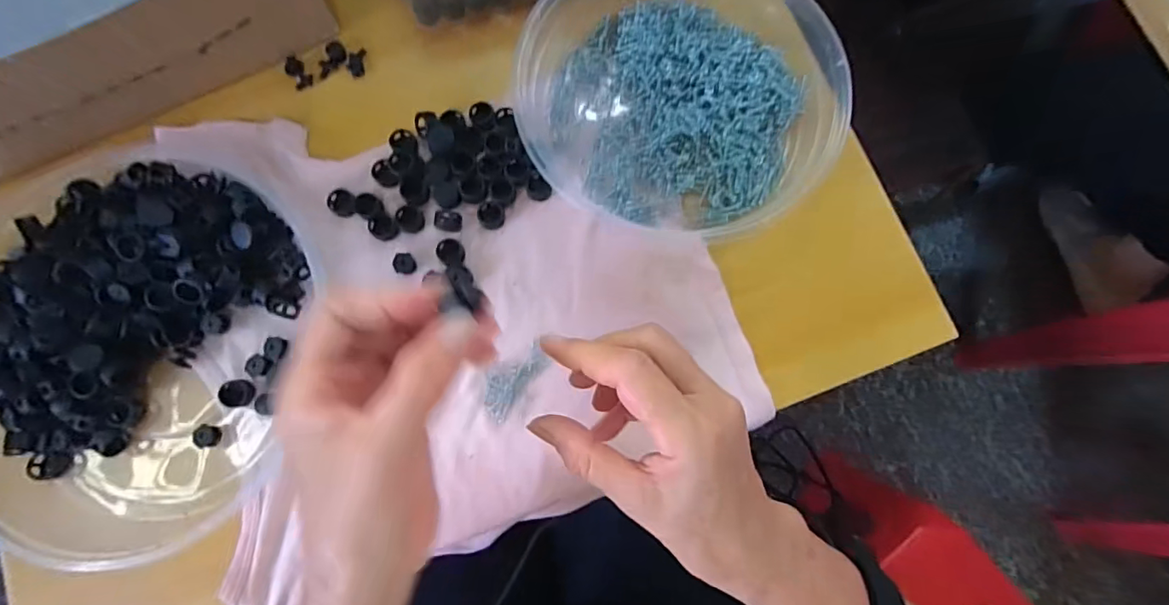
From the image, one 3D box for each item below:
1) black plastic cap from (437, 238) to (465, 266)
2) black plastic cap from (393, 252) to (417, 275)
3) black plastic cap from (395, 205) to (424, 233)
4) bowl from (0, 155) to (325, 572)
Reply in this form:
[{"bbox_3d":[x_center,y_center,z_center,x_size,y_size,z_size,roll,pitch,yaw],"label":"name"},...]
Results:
[{"bbox_3d":[-0.086,-0.032,0.336,0.017,0.011,0.016,0,80,-1],"label":"black plastic cap"},{"bbox_3d":[-0.115,-0.025,0.334,0.014,0.007,0.014,0,80,-1],"label":"black plastic cap"},{"bbox_3d":[-0.114,-0.055,0.341,0.018,0.008,0.016,36,81,5],"label":"black plastic cap"},{"bbox_3d":[-0.278,0.029,0.313,0.194,0.056,0.227,14,80,2],"label":"bowl"}]

